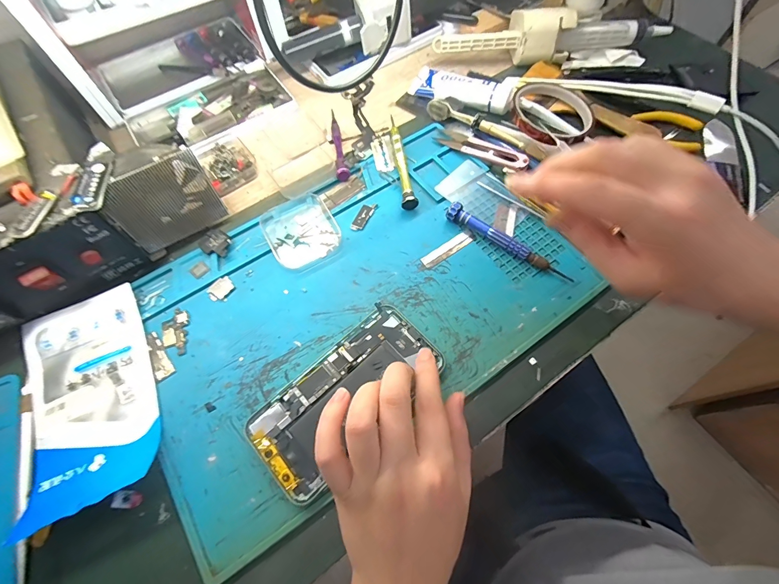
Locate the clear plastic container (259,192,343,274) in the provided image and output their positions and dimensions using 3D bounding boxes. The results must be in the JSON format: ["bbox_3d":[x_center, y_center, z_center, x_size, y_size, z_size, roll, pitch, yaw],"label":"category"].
[{"bbox_3d":[-0.083,-0.059,0.343,0.063,0.015,0.076,-30,68,-12],"label":"clear plastic container"}]

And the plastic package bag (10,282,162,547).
[{"bbox_3d":[-0.230,0.075,0.275,0.088,0.027,0.165,-25,67,-10],"label":"plastic package bag"}]

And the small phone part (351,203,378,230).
[{"bbox_3d":[-0.025,-0.075,0.354,0.012,0.004,0.036,24,68,12],"label":"small phone part"}]

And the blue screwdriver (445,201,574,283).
[{"bbox_3d":[0.107,-0.046,0.330,0.122,0.018,0.012,31,70,15],"label":"blue screwdriver"}]

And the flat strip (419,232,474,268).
[{"bbox_3d":[0.054,-0.040,0.337,0.053,0.004,0.013,-34,69,-13],"label":"flat strip"}]

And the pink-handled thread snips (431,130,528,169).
[{"bbox_3d":[0.096,-0.152,0.381,0.099,0.012,0.024,31,70,15],"label":"pink-handled thread snips"}]

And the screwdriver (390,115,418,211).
[{"bbox_3d":[0.013,-0.135,0.375,0.014,0.016,0.116,-6,65,-1],"label":"screwdriver"}]

